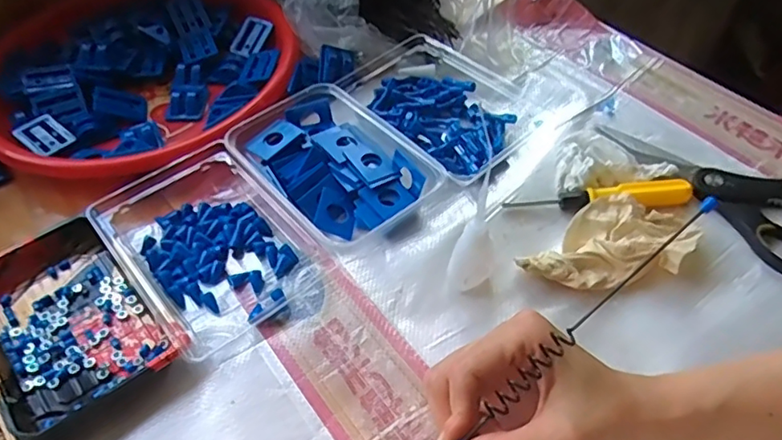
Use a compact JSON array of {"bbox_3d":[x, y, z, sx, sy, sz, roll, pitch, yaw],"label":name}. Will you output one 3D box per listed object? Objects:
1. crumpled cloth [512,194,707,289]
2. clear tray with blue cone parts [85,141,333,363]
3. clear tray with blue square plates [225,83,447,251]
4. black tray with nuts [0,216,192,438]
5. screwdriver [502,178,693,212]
[{"bbox_3d":[0.164,0.019,0.414,0.130,0.024,0.074,-32,56,-22],"label":"crumpled cloth"},{"bbox_3d":[-0.144,0.012,0.440,0.118,0.033,0.172,-35,57,-24],"label":"clear tray with blue cone parts"},{"bbox_3d":[-0.051,-0.048,0.470,0.111,0.031,0.159,-35,57,-23],"label":"clear tray with blue square plates"},{"bbox_3d":[-0.226,0.065,0.397,0.103,0.019,0.164,-34,56,-23],"label":"black tray with nuts"},{"bbox_3d":[0.161,-0.021,0.447,0.138,0.017,0.022,-5,50,-1],"label":"screwdriver"}]

